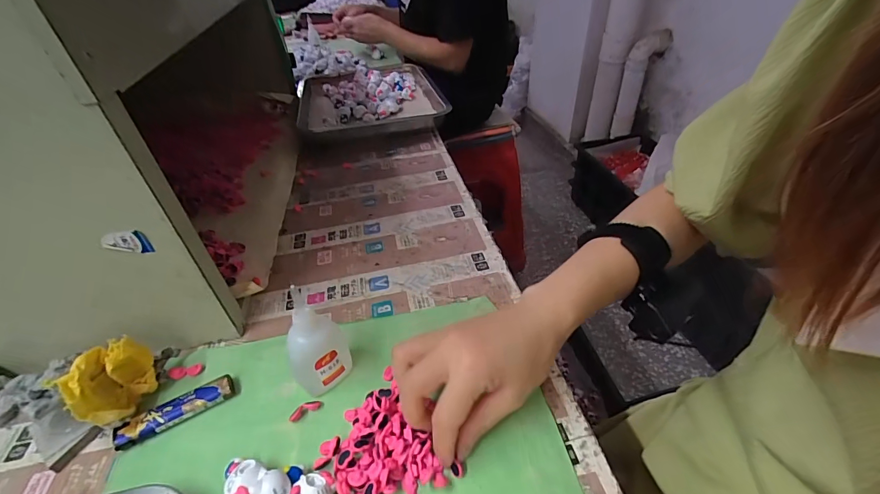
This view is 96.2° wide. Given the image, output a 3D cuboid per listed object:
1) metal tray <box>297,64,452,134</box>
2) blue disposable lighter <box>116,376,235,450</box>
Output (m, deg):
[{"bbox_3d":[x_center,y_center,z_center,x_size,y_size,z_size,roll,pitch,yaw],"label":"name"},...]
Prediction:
[{"bbox_3d":[-0.135,-0.280,0.743,0.256,0.040,0.364,-11,40,-8],"label":"metal tray"},{"bbox_3d":[-0.198,0.123,0.297,0.079,0.010,0.019,-23,43,-21],"label":"blue disposable lighter"}]

